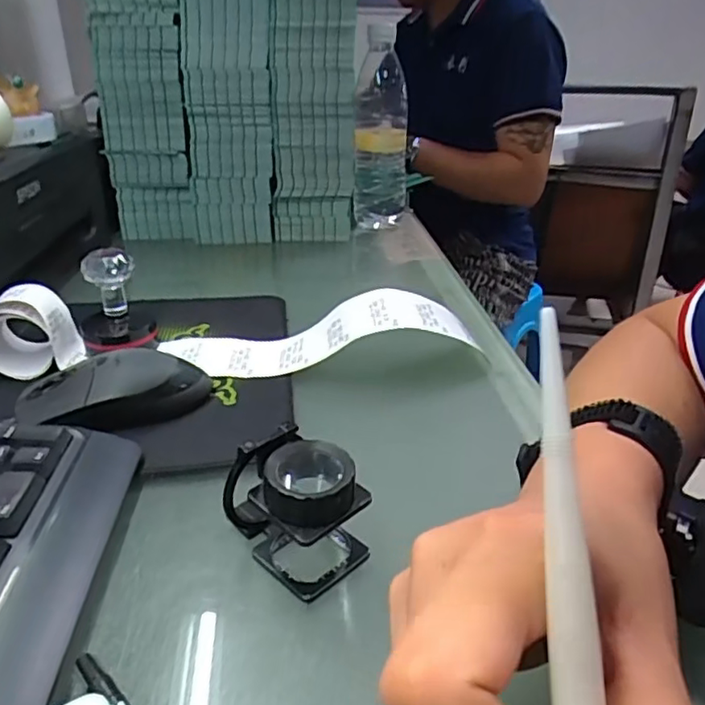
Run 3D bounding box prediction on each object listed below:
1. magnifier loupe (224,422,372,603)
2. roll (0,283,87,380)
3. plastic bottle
[{"bbox_3d":[-0.025,0.068,0.275,0.044,0.059,0.057,-20,34,-35],"label":"magnifier loupe"},{"bbox_3d":[-0.230,-0.019,0.444,0.051,0.055,0.065,0,27,-1],"label":"roll"},{"bbox_3d":[0.035,-0.272,0.746,0.063,0.216,0.079,1,27,1],"label":"plastic bottle"}]

